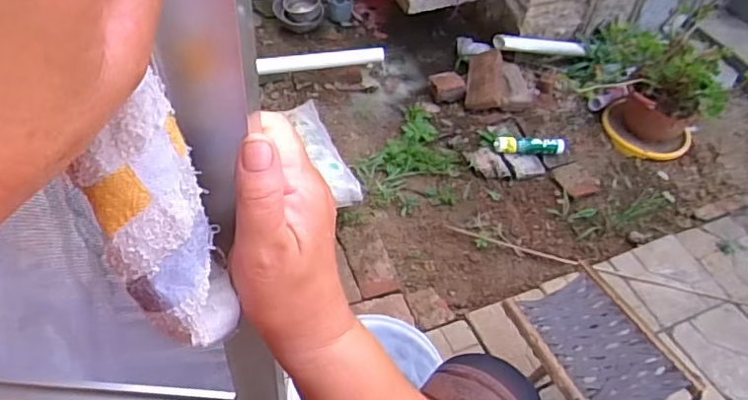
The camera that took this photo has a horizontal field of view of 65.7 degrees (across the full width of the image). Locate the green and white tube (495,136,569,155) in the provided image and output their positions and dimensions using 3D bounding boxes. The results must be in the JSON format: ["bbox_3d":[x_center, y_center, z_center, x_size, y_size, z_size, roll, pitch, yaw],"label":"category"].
[{"bbox_3d":[0.496,-0.170,1.814,0.235,0.054,0.059,2,49,-4],"label":"green and white tube"}]

